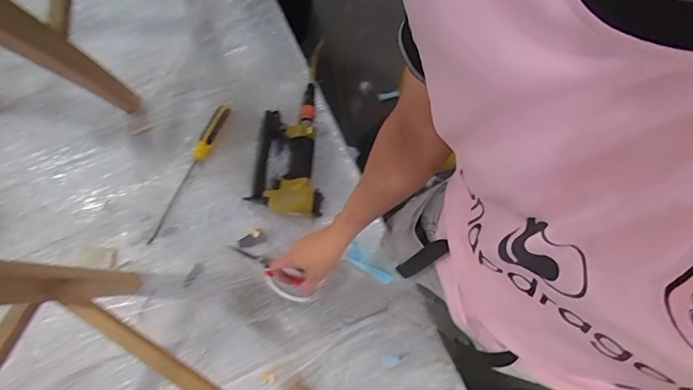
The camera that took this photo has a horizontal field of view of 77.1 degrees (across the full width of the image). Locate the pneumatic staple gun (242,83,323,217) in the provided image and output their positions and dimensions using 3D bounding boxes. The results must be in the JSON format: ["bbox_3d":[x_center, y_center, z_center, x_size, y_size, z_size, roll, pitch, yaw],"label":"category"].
[{"bbox_3d":[-0.098,-0.090,0.814,0.128,0.043,0.245,8,78,0],"label":"pneumatic staple gun"}]

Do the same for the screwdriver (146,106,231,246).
[{"bbox_3d":[-0.291,-0.043,0.808,0.028,0.022,0.286,24,78,4],"label":"screwdriver"}]

